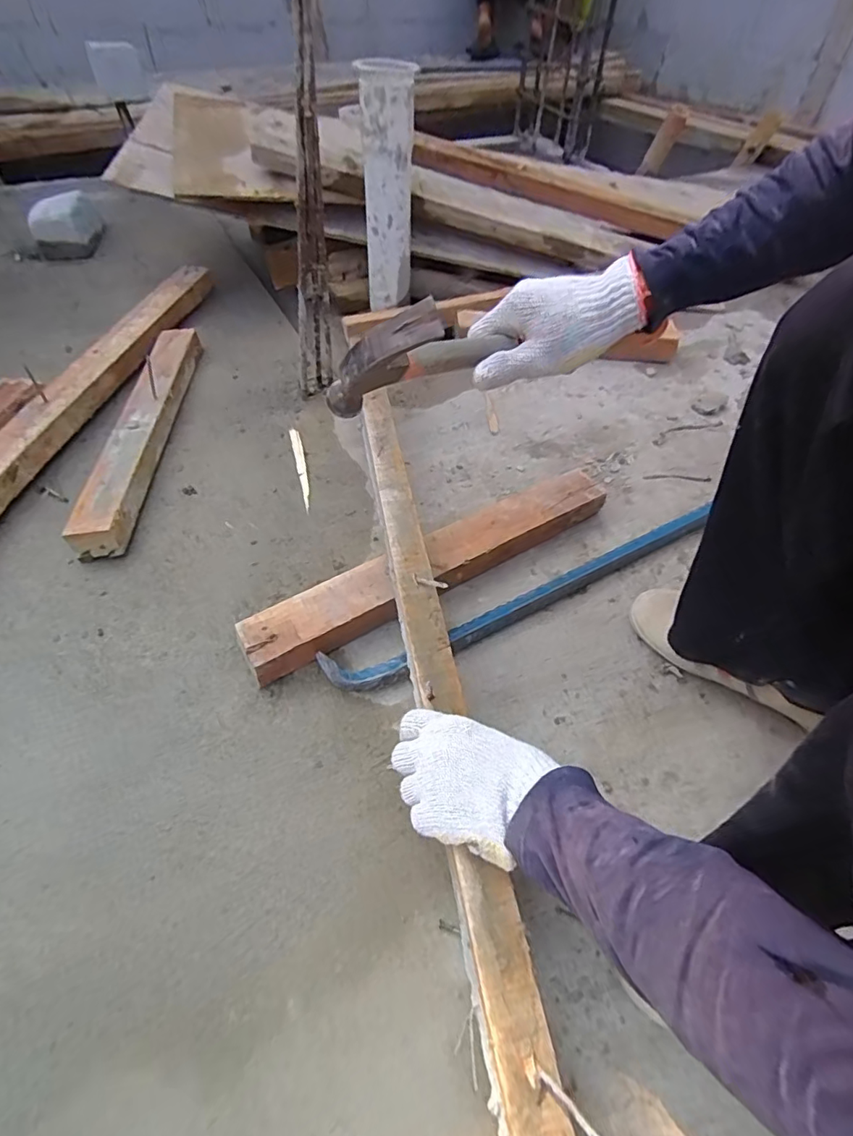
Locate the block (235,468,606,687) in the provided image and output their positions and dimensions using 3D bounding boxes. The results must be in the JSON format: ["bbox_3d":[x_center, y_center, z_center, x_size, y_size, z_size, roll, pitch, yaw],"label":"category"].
[{"bbox_3d":[0.022,-0.007,0.631,0.482,0.046,0.069,-26,57,-21],"label":"block"}]

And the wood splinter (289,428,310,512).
[{"bbox_3d":[-0.177,-0.144,0.756,0.014,0.009,0.170,-12,53,-12],"label":"wood splinter"}]

